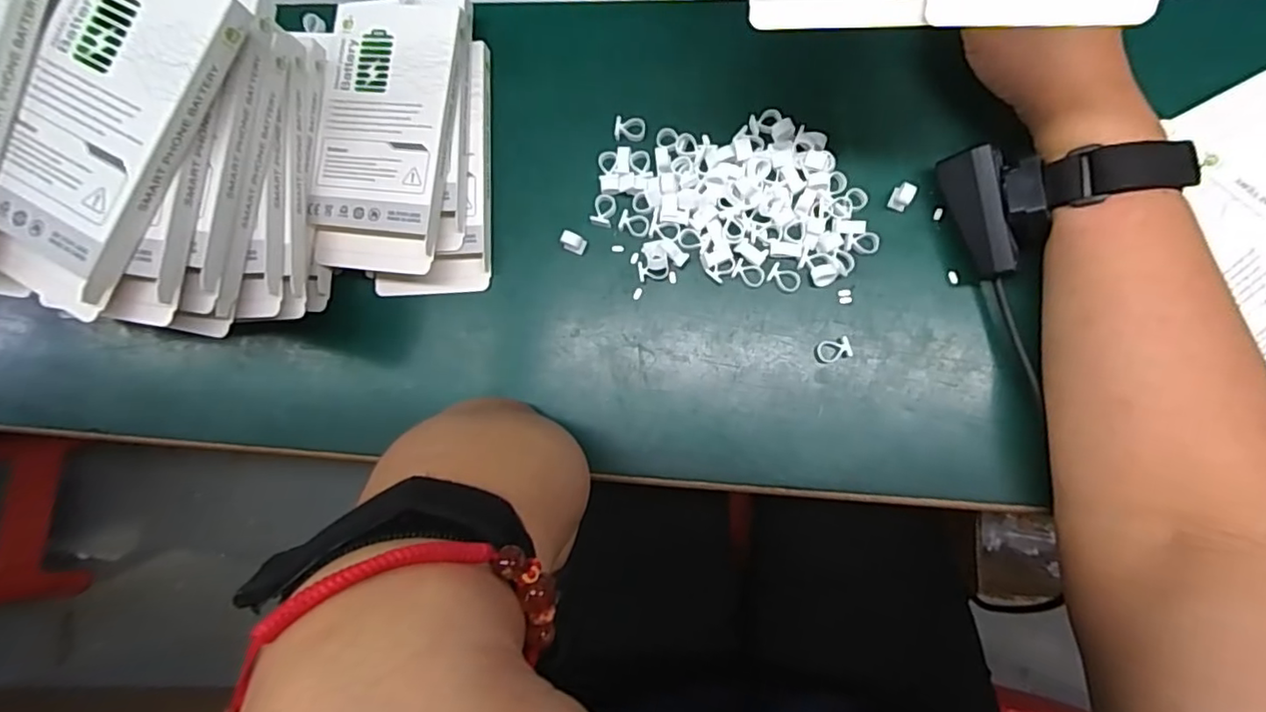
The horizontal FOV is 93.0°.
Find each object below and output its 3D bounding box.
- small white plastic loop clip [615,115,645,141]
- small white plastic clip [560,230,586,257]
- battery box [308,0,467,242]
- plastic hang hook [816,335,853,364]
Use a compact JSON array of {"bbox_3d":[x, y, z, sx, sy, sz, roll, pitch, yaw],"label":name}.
[{"bbox_3d":[-0.002,-0.137,0.362,0.018,0.006,0.014,4,84,6],"label":"small white plastic loop clip"},{"bbox_3d":[-0.035,-0.068,0.358,0.013,0.015,0.009,22,86,8],"label":"small white plastic clip"},{"bbox_3d":[-0.140,-0.140,0.343,0.074,0.012,0.141,6,84,7],"label":"battery box"},{"bbox_3d":[0.114,-0.003,0.342,0.019,0.005,0.012,-18,82,4],"label":"plastic hang hook"}]

